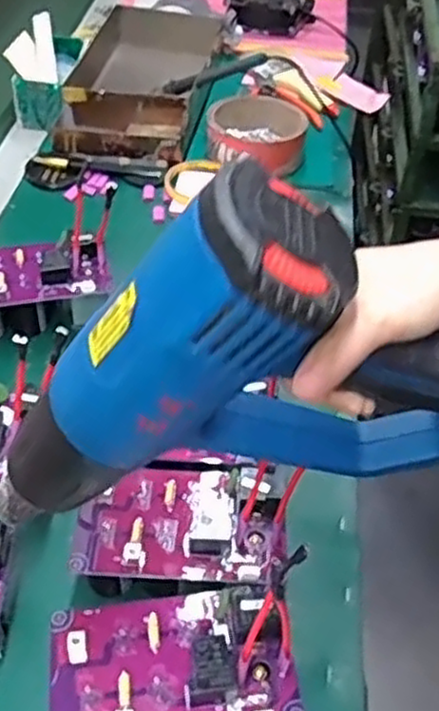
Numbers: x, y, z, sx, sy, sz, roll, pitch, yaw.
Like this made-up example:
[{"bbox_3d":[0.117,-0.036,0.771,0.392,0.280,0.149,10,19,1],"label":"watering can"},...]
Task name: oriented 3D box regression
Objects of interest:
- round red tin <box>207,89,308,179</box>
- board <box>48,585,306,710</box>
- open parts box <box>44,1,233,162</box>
[{"bbox_3d":[0.047,-0.283,0.938,0.122,0.044,0.140,5,44,2],"label":"round red tin"},{"bbox_3d":[-0.027,0.174,0.425,0.138,0.025,0.085,-3,44,-7],"label":"board"},{"bbox_3d":[-0.112,-0.375,1.007,0.196,0.059,0.342,7,44,3],"label":"open parts box"}]

